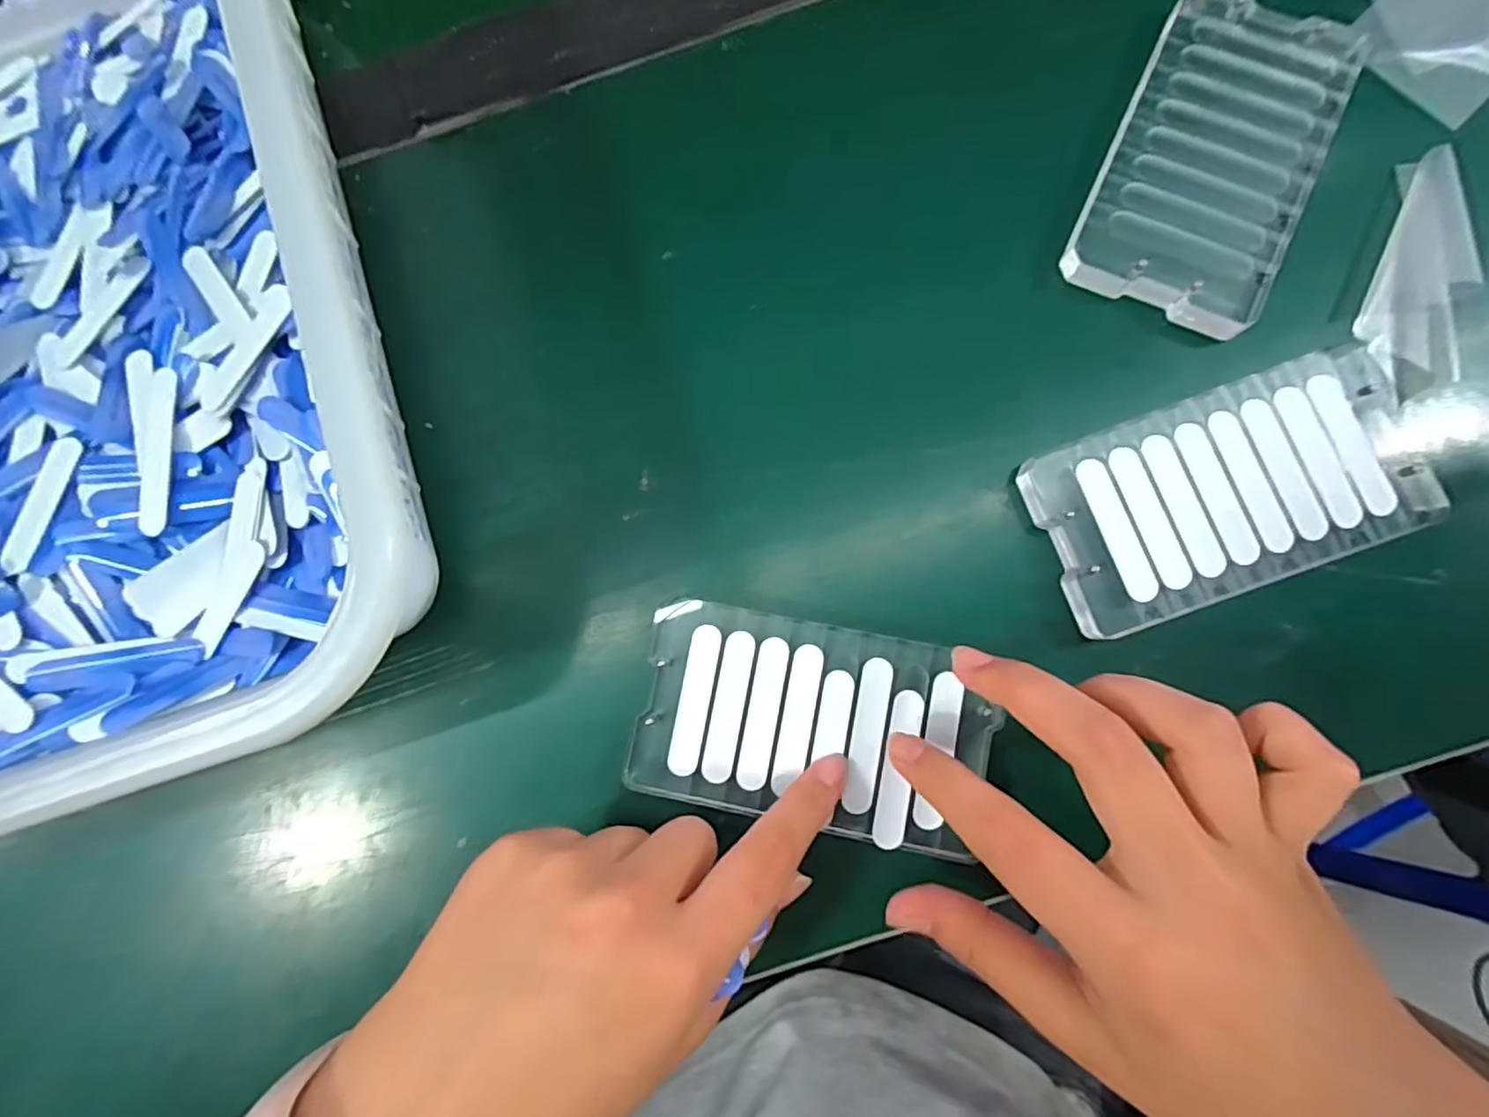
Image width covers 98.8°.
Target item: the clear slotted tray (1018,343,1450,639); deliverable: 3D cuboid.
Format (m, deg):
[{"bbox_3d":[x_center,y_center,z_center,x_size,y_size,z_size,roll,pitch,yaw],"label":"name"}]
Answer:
[{"bbox_3d":[0.168,-0.024,0.222,0.123,0.012,0.067,-20,82,1],"label":"clear slotted tray"}]

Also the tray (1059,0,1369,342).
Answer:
[{"bbox_3d":[0.173,-0.149,0.237,0.069,0.010,0.122,23,84,6],"label":"tray"}]

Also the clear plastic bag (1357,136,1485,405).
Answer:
[{"bbox_3d":[0.244,-0.104,0.228,0.031,0.008,0.087,14,83,5],"label":"clear plastic bag"}]

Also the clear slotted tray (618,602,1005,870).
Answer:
[{"bbox_3d":[0.022,0.056,0.221,0.117,0.008,0.067,10,83,5],"label":"clear slotted tray"}]

